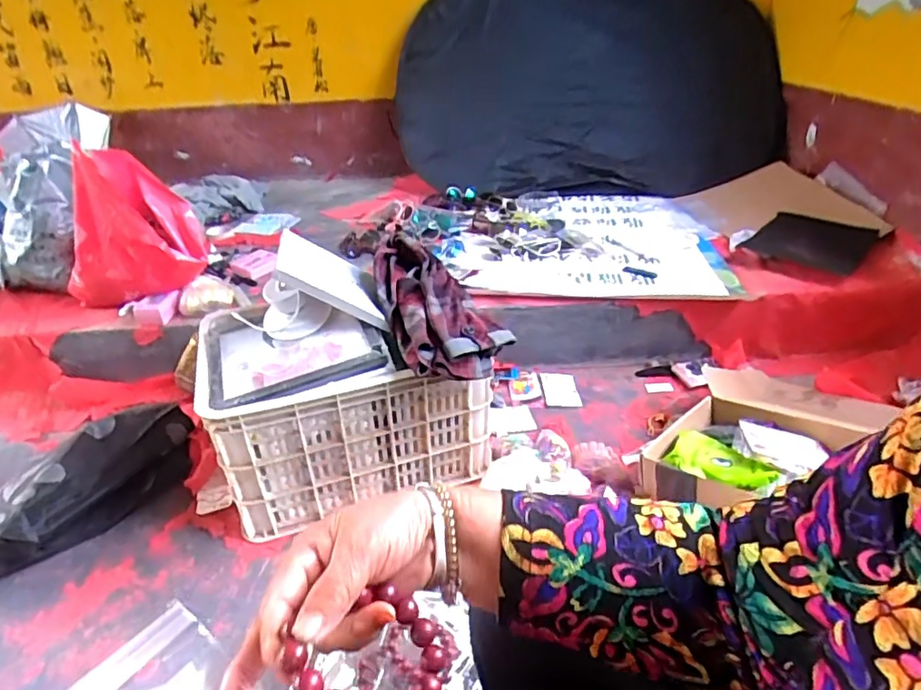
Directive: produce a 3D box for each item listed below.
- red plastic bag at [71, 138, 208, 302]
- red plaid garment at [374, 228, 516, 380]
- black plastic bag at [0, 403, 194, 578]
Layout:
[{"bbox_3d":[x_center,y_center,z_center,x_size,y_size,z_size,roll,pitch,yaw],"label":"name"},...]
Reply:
[{"bbox_3d":[-0.811,-0.297,1.354,0.356,0.364,0.206,7,32,15],"label":"red plastic bag"},{"bbox_3d":[-0.053,-0.081,0.990,0.176,0.070,0.352,-14,48,-19],"label":"red plaid garment"},{"bbox_3d":[-0.708,0.270,1.028,0.180,0.134,0.456,12,34,22],"label":"black plastic bag"}]

